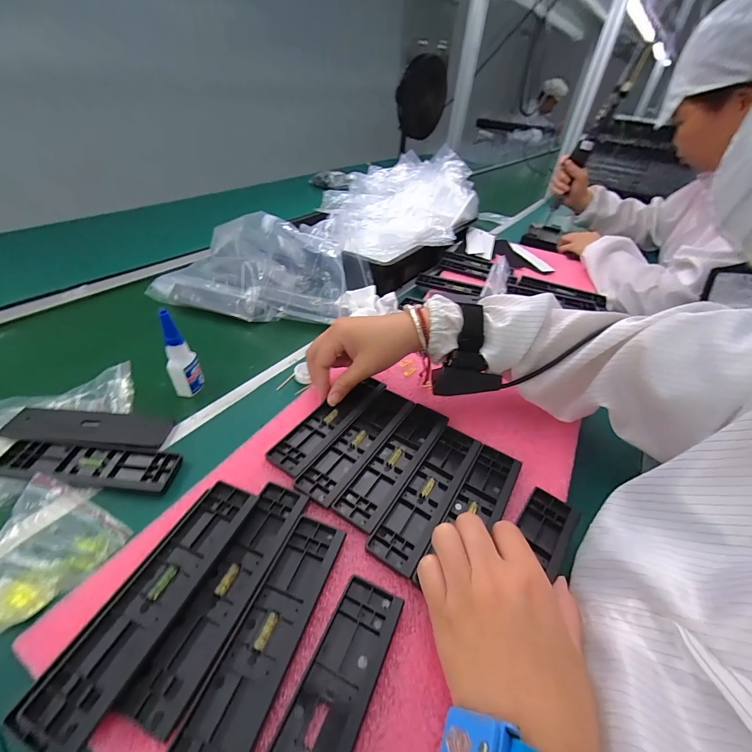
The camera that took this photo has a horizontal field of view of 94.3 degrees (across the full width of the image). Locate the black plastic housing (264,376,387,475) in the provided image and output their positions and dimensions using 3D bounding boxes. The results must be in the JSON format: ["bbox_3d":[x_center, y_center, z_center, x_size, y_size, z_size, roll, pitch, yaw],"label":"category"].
[{"bbox_3d":[-0.045,0.046,0.381,0.043,0.007,0.156,27,45,28],"label":"black plastic housing"}]

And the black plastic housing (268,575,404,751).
[{"bbox_3d":[-0.031,0.200,0.200,0.043,0.009,0.157,18,42,16],"label":"black plastic housing"}]

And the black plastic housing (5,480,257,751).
[{"bbox_3d":[-0.152,0.148,0.245,0.045,0.017,0.163,15,41,13],"label":"black plastic housing"}]

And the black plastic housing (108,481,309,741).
[{"bbox_3d":[-0.105,0.148,0.253,0.041,0.009,0.158,14,41,12],"label":"black plastic housing"}]

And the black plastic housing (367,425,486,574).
[{"bbox_3d":[0.052,0.104,0.325,0.045,0.007,0.157,25,44,23],"label":"black plastic housing"}]

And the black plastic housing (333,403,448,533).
[{"bbox_3d":[0.022,0.080,0.348,0.042,0.004,0.156,26,44,23],"label":"black plastic housing"}]

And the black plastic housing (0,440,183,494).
[{"bbox_3d":[-0.275,0.084,0.332,0.157,0.011,0.047,3,40,-2],"label":"black plastic housing"}]

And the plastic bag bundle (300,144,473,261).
[{"bbox_3d":[0.033,-0.383,0.753,0.291,0.105,0.421,16,41,13],"label":"plastic bag bundle"}]

